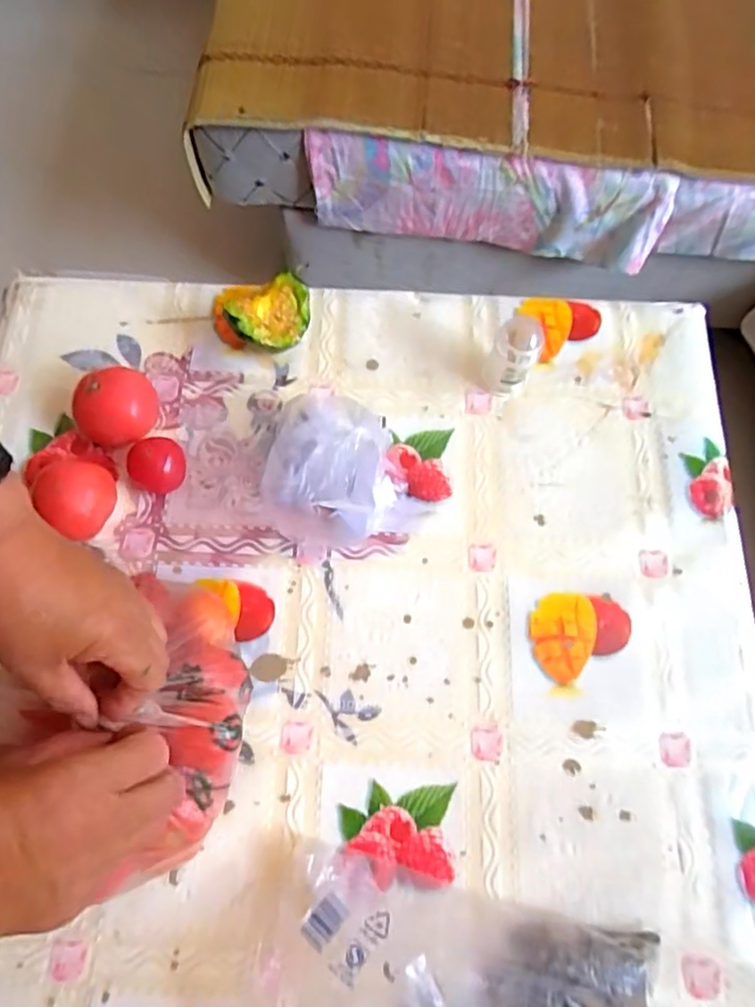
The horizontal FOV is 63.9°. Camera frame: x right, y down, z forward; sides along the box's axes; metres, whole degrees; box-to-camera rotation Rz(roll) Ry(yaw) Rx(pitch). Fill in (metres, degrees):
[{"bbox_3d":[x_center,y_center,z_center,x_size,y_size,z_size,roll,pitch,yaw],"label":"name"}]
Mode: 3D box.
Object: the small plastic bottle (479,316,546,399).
[{"bbox_3d":[0.119,-0.129,0.539,0.039,0.070,0.041,1,71,-2],"label":"small plastic bottle"}]

